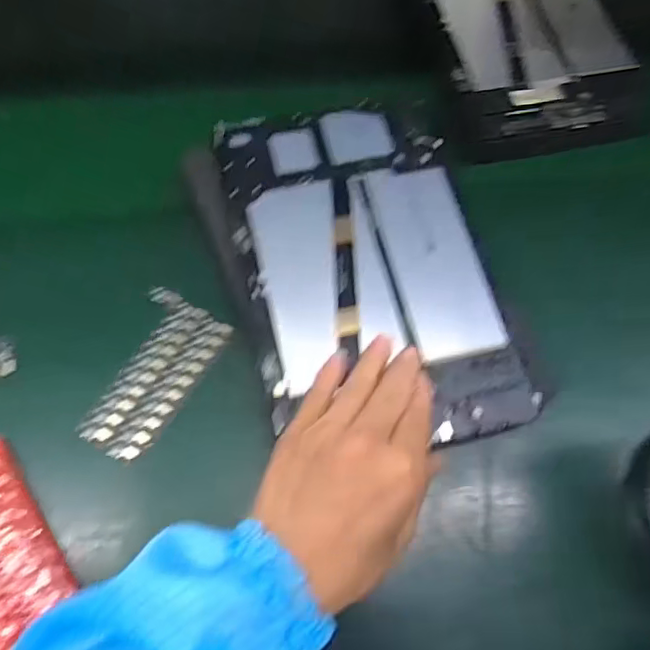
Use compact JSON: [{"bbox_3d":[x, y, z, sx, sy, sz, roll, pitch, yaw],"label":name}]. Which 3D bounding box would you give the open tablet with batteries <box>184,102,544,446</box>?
[{"bbox_3d":[0.019,-0.039,0.360,0.157,0.010,0.237,-17,69,-6],"label":"open tablet with batteries"}]

